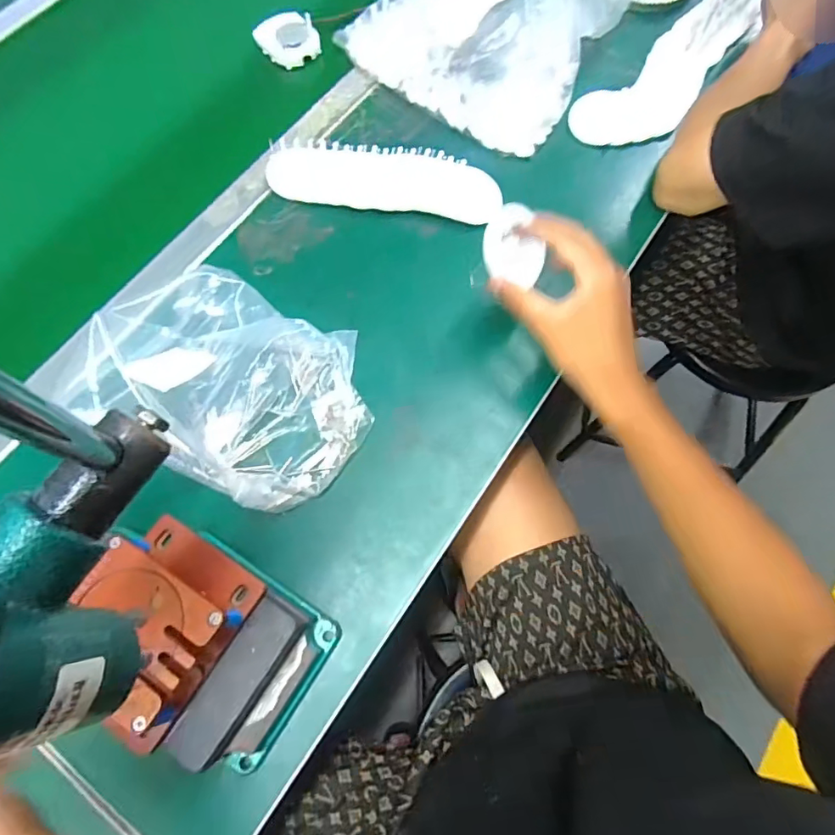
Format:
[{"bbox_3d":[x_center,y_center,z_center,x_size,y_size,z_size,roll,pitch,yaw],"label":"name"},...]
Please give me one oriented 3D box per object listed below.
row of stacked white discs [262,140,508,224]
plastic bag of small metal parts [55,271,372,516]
[{"bbox_3d":[-0.034,-0.235,0.508,0.228,0.032,0.053,7,71,4],"label":"row of stacked white discs"},{"bbox_3d":[-0.148,-0.031,0.419,0.217,0.075,0.170,26,73,10],"label":"plastic bag of small metal parts"}]

